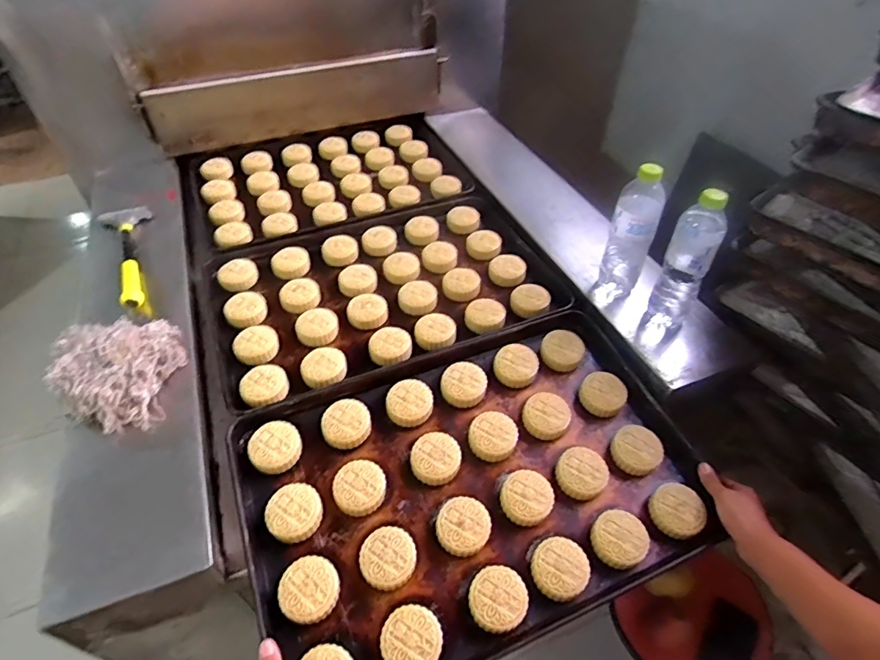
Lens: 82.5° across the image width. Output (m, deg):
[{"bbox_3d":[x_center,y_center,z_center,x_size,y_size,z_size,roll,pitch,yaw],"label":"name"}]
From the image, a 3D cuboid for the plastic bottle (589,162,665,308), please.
[{"bbox_3d":[0.306,-0.143,0.817,0.069,0.239,0.059,23,50,19],"label":"plastic bottle"}]

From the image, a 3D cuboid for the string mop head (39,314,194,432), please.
[{"bbox_3d":[-0.466,0.061,0.738,0.163,0.073,0.198,-14,48,-14],"label":"string mop head"}]

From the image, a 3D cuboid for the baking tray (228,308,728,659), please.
[{"bbox_3d":[0.050,0.198,0.687,0.587,0.066,0.384,-17,49,-16],"label":"baking tray"}]

